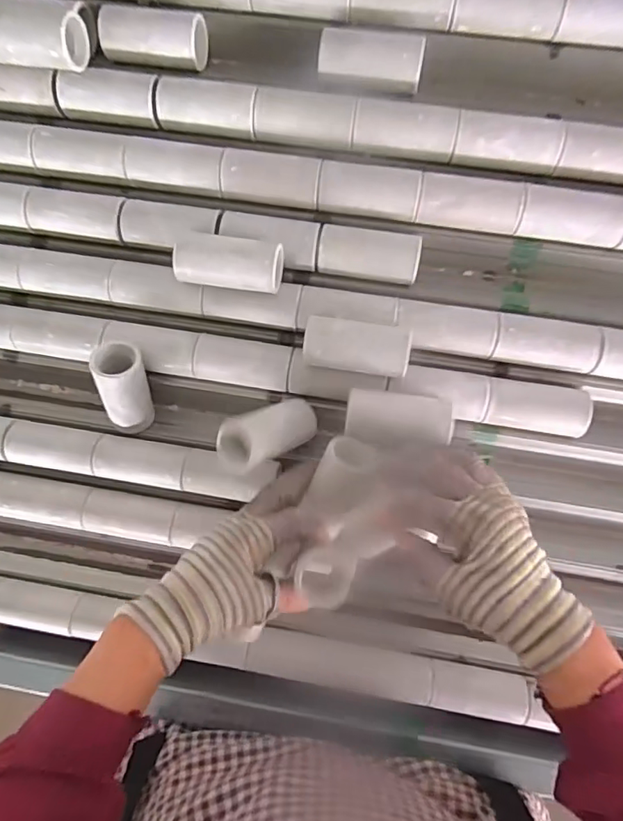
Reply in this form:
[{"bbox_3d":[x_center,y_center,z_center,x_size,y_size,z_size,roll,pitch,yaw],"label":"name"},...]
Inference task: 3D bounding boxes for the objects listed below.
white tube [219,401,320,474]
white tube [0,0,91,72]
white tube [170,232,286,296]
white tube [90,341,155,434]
[{"bbox_3d":[-0.033,0.016,0.440,0.088,0.034,0.041,-25,94,-37],"label":"white tube"},{"bbox_3d":[-0.230,-0.306,0.434,0.082,0.036,0.047,11,96,4],"label":"white tube"},{"bbox_3d":[-0.067,-0.120,0.439,0.082,0.035,0.039,8,96,4],"label":"white tube"},{"bbox_3d":[-0.160,-0.015,0.463,0.037,0.040,0.081,-4,125,5],"label":"white tube"}]

